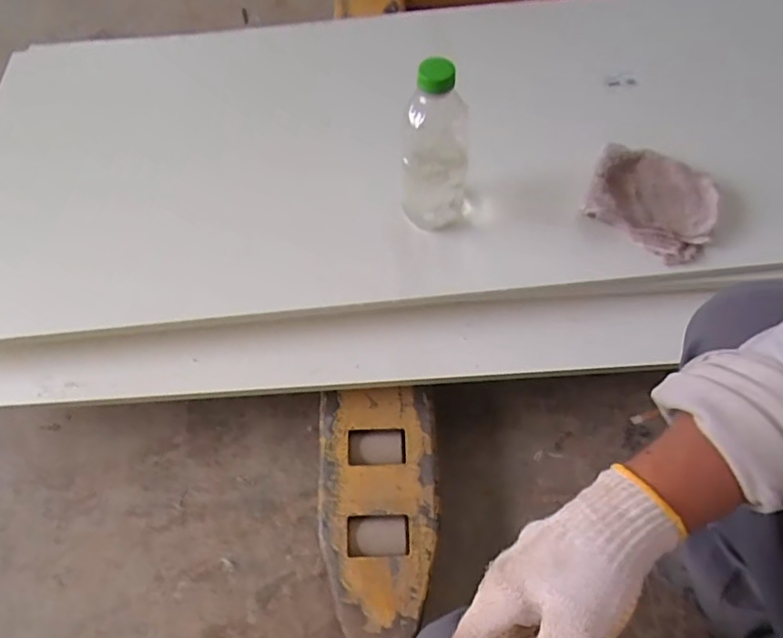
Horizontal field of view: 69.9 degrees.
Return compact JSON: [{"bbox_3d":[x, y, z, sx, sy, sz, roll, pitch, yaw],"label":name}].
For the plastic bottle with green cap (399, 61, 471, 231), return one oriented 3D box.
[{"bbox_3d":[0.057,-0.205,0.688,0.081,0.234,0.082,6,59,6],"label":"plastic bottle with green cap"}]

